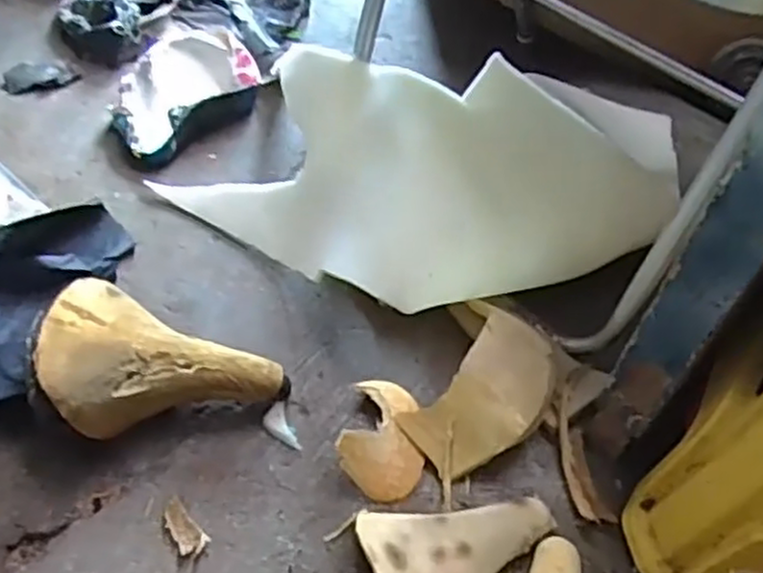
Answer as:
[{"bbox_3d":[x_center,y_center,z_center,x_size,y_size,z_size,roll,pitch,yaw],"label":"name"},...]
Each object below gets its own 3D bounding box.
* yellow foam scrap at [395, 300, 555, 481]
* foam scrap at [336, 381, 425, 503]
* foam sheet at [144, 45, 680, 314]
[{"bbox_3d":[0.102,0.106,0.744,0.119,0.081,0.165,29,56,16],"label":"yellow foam scrap"},{"bbox_3d":[0.005,0.144,0.728,0.083,0.051,0.123,13,53,4],"label":"foam scrap"},{"bbox_3d":[0.016,-0.106,0.816,0.544,0.207,0.260,22,54,11],"label":"foam sheet"}]

